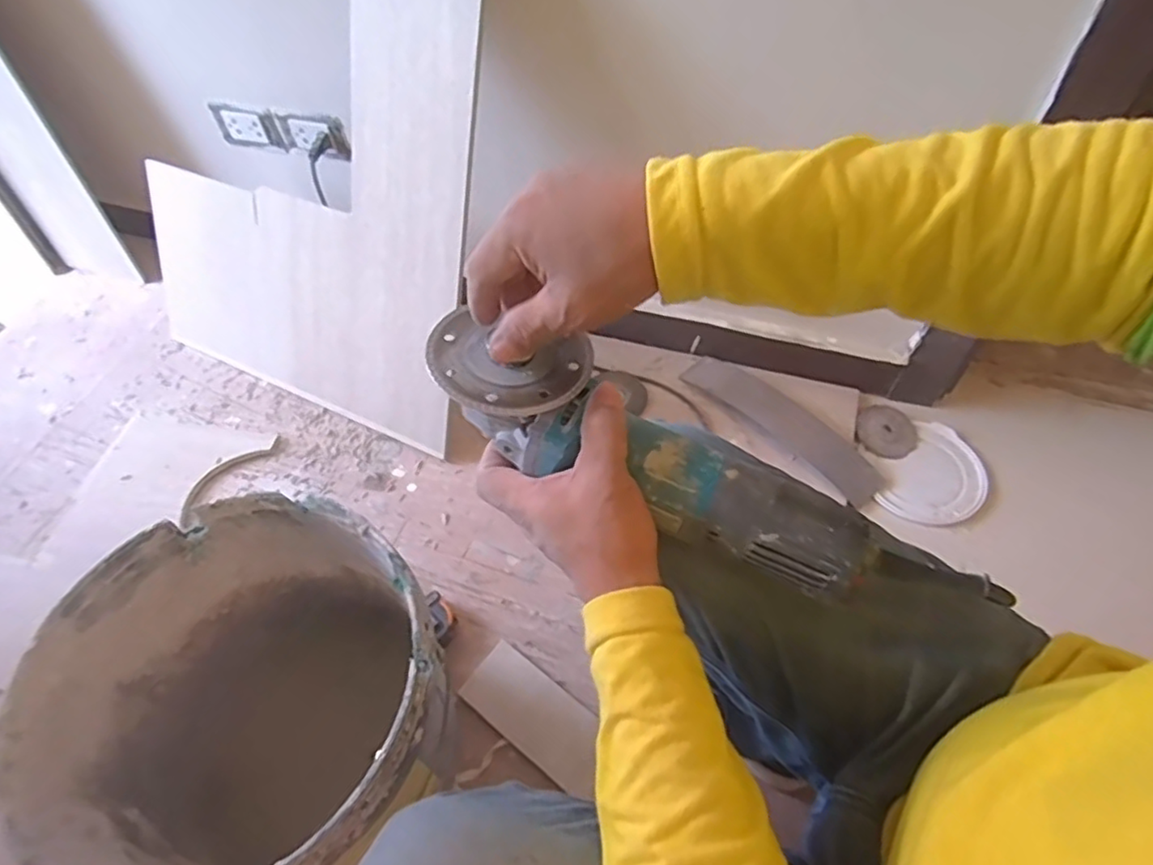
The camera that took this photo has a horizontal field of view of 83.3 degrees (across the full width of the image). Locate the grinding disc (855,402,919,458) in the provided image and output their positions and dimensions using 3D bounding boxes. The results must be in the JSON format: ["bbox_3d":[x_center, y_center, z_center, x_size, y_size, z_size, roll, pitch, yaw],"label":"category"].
[{"bbox_3d":[0.460,-0.003,0.965,0.083,0.009,0.088,-2,55,2],"label":"grinding disc"}]

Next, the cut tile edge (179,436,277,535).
[{"bbox_3d":[-0.534,0.064,0.981,0.058,0.006,0.184,27,61,20],"label":"cut tile edge"}]

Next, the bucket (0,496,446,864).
[{"bbox_3d":[-0.260,0.273,0.622,0.294,0.334,0.289,-2,55,2],"label":"bucket"}]

